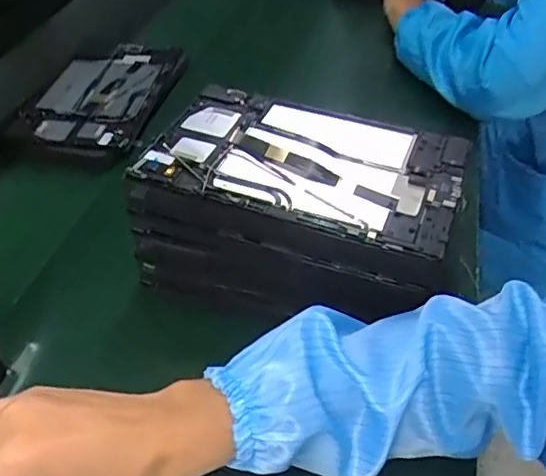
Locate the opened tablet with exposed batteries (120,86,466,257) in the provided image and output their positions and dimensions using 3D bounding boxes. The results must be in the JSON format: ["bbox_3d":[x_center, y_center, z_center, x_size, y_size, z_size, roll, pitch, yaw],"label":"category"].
[{"bbox_3d":[0.026,-0.066,0.464,0.240,0.015,0.148,14,46,16],"label":"opened tablet with exposed batteries"}]

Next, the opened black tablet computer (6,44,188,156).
[{"bbox_3d":[-0.217,-0.185,0.739,0.153,0.022,0.247,7,44,8],"label":"opened black tablet computer"}]

